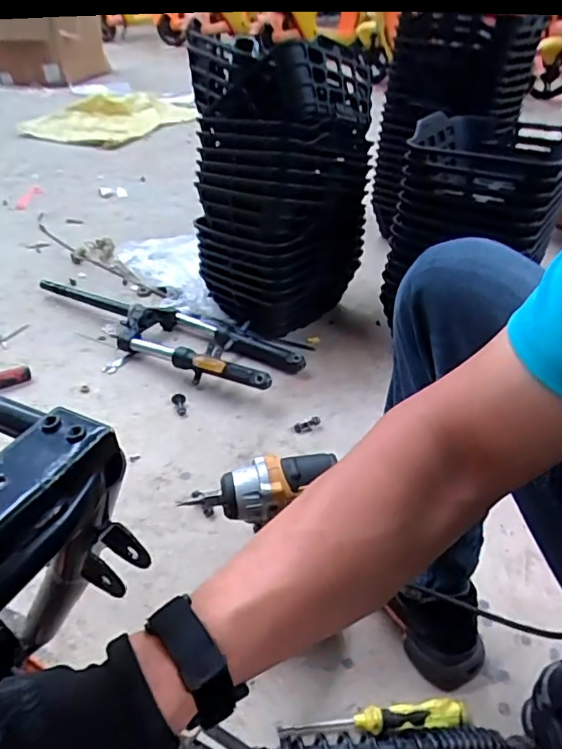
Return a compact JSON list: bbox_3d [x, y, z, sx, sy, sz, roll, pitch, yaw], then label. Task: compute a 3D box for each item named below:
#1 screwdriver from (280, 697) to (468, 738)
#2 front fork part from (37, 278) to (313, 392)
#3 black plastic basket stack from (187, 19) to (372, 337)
[{"bbox_3d":[0.098,0.372,0.594,0.196,0.026,0.029,-1,36,-4],"label":"screwdriver"},{"bbox_3d":[-0.280,-0.114,1.206,0.697,0.074,0.212,20,39,24],"label":"front fork part"},{"bbox_3d":[-0.012,-0.393,1.168,0.306,0.490,0.332,22,42,26],"label":"black plastic basket stack"}]

